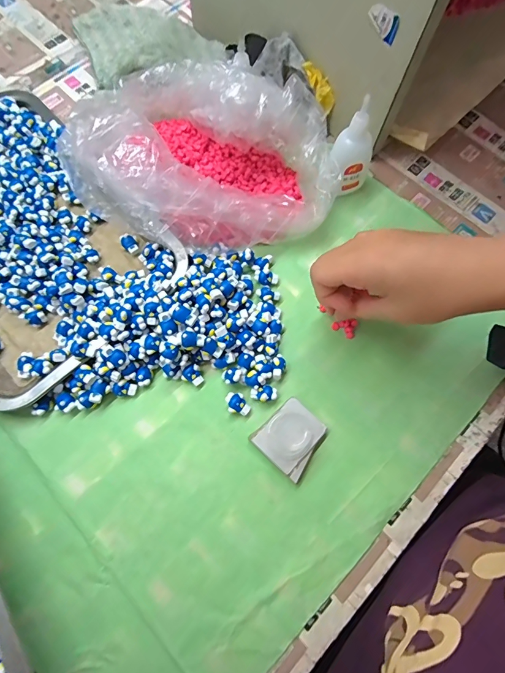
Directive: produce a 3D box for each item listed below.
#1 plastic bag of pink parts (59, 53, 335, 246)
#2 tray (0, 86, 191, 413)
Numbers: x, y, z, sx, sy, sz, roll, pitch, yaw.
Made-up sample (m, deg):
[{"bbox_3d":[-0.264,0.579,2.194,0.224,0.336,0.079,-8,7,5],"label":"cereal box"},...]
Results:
[{"bbox_3d":[-0.045,-0.169,0.331,0.248,0.088,0.161,20,72,6],"label":"plastic bag of pink parts"},{"bbox_3d":[-0.229,-0.104,0.337,0.201,0.034,0.323,-40,77,-13],"label":"tray"}]

